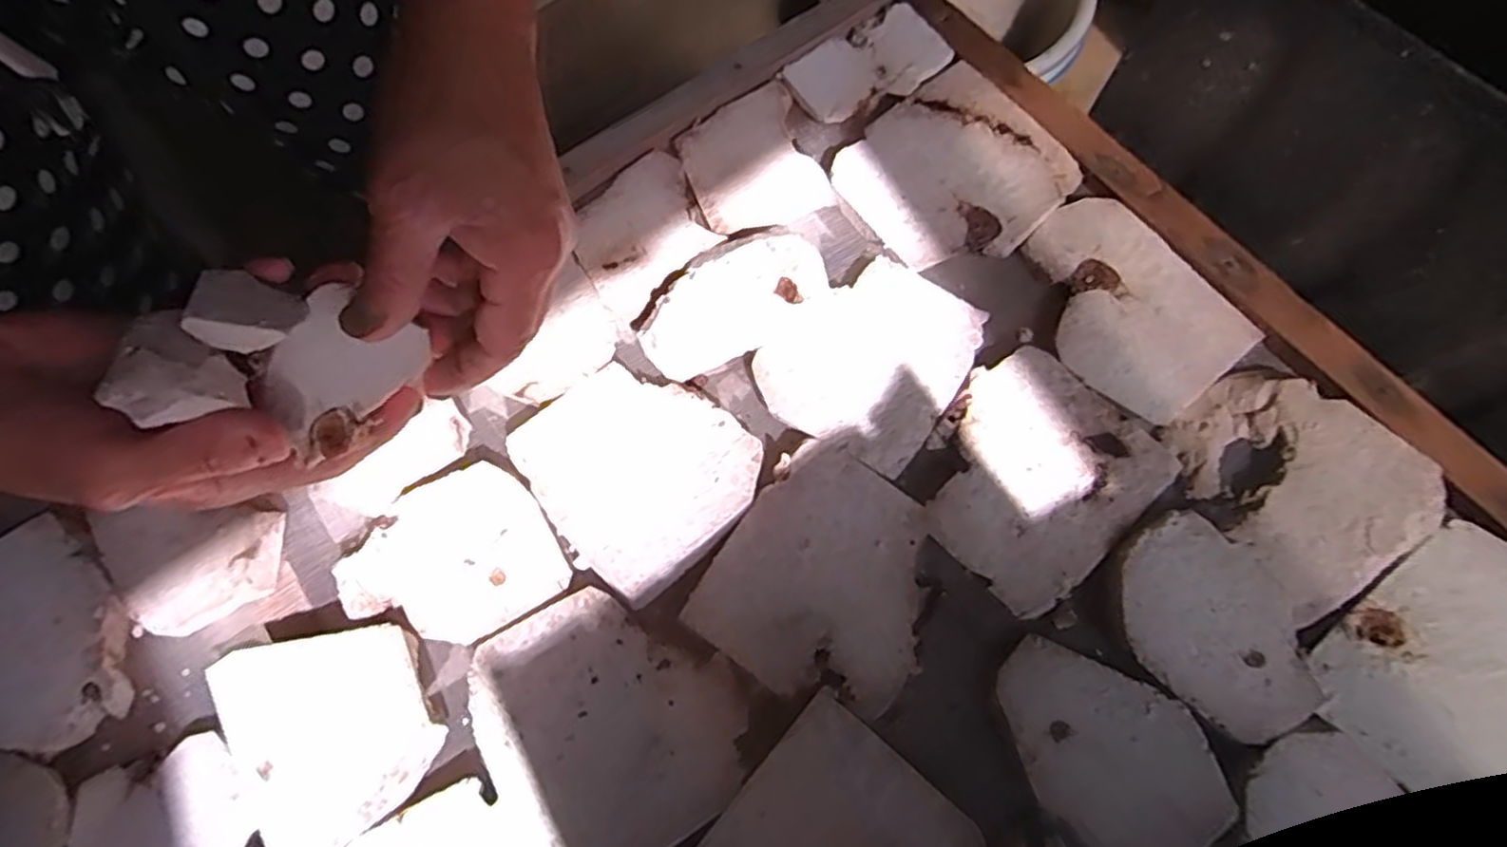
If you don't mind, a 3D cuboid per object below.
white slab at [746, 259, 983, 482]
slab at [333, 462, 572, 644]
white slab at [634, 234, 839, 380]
[{"bbox_3d":[0.063,-0.034,0.391,0.091,0.010,0.107,35,75,13],"label":"white slab"},{"bbox_3d":[-0.146,0.067,0.356,0.093,0.019,0.078,-31,72,-9],"label":"slab"},{"bbox_3d":[-0.013,-0.067,0.392,0.103,0.013,0.059,-34,73,-10],"label":"white slab"}]

